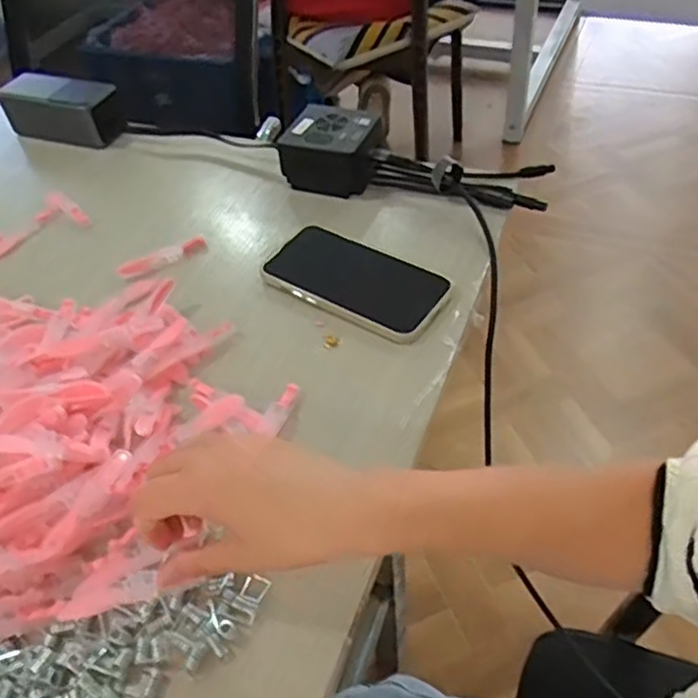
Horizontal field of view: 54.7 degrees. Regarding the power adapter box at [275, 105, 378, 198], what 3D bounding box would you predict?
[{"bbox_3d":[-0.017,-0.182,0.618,0.081,0.050,0.070,16,52,18],"label":"power adapter box"}]

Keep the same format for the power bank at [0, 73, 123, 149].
[{"bbox_3d":[-0.308,-0.256,0.722,0.136,0.048,0.053,13,52,15],"label":"power bank"}]

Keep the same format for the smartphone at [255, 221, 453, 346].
[{"bbox_3d":[0.004,-0.055,0.536,0.150,0.010,0.075,26,56,24],"label":"smartphone"}]

